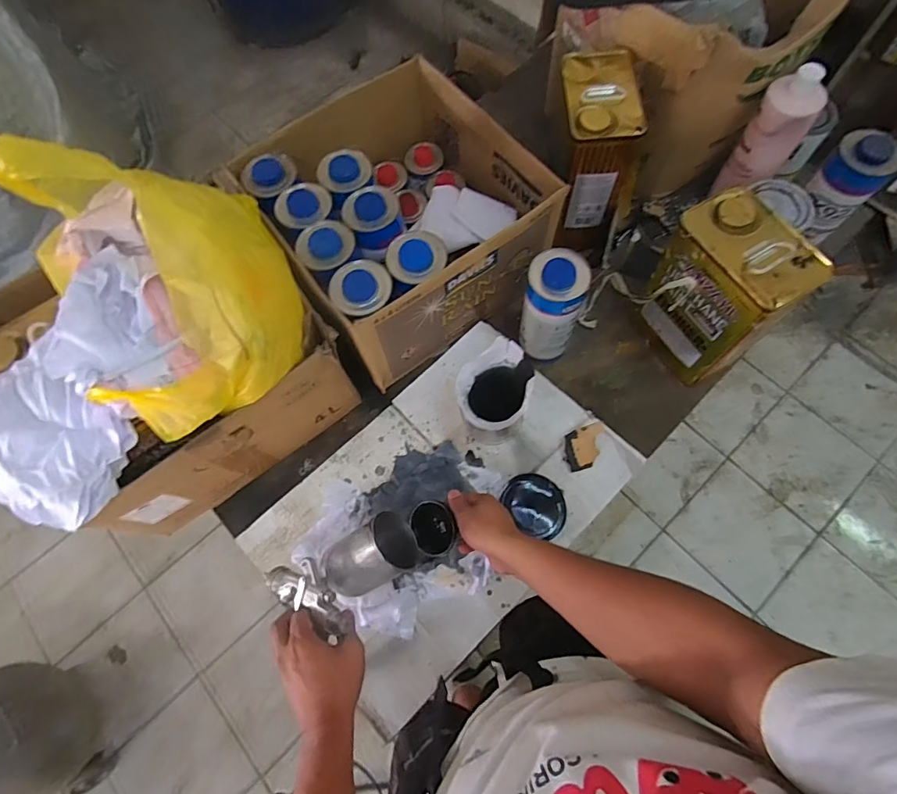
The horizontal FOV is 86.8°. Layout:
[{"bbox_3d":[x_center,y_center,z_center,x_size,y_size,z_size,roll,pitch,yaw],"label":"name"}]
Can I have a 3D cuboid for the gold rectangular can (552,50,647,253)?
[{"bbox_3d":[0.227,-0.379,0.773,0.107,0.214,0.177,-8,69,0],"label":"gold rectangular can"}]

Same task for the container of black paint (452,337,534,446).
[{"bbox_3d":[0.067,0.002,0.709,0.108,0.128,0.107,-1,70,3],"label":"container of black paint"}]

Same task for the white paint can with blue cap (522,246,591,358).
[{"bbox_3d":[0.153,-0.131,0.715,0.087,0.179,0.085,9,71,7],"label":"white paint can with blue cap"}]

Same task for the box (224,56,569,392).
[{"bbox_3d":[-0.078,-0.290,0.774,0.368,0.197,0.380,-35,72,-9],"label":"box"}]

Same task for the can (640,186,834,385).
[{"bbox_3d":[0.377,-0.147,0.683,0.107,0.240,0.167,-33,71,-9],"label":"can"}]

